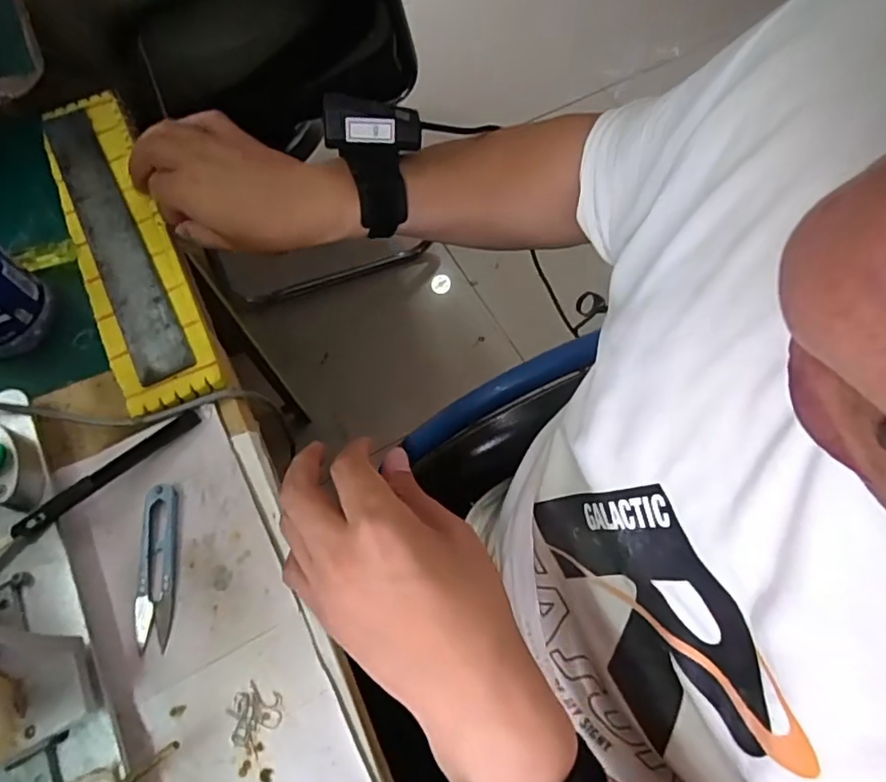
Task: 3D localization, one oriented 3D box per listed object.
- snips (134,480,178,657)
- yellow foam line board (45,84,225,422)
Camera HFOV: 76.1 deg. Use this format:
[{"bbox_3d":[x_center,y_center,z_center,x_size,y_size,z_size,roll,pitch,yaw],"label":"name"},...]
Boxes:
[{"bbox_3d":[-0.186,0.111,0.365,0.023,0.009,0.101,-8,64,-2],"label":"snips"},{"bbox_3d":[-0.266,-0.127,0.466,0.072,0.009,0.329,-26,68,-10],"label":"yellow foam line board"}]

